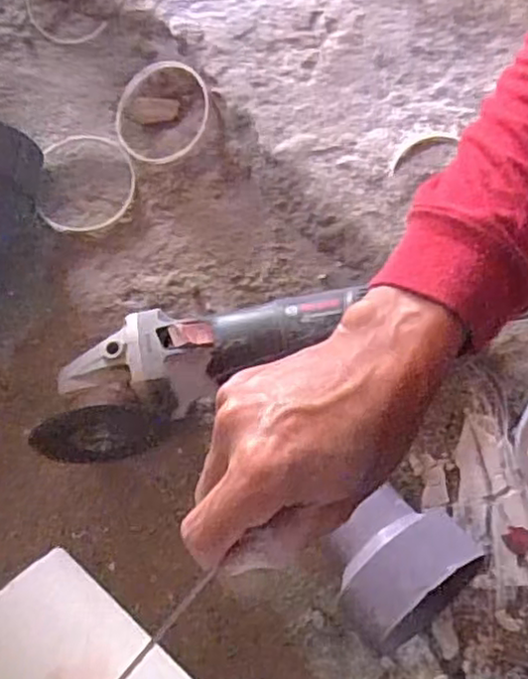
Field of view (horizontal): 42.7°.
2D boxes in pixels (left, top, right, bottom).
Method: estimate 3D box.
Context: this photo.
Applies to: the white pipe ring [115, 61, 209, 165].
[{"bbox_3d":[-0.089,-0.199,0.582,0.088,0.012,0.088,-2,83,16],"label":"white pipe ring"}]

